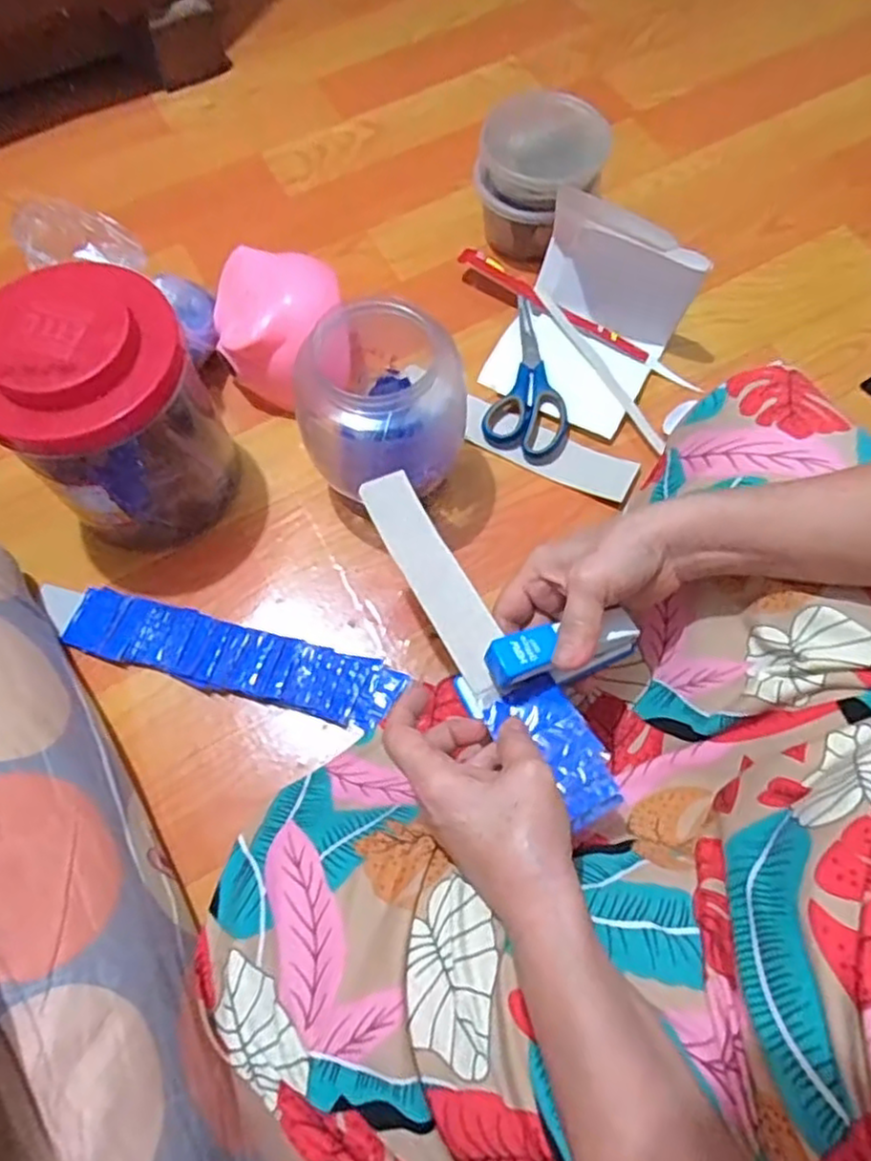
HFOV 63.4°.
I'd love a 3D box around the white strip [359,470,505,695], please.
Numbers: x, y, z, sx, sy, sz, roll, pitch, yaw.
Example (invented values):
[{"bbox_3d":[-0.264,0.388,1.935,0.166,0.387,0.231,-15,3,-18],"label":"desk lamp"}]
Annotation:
[{"bbox_3d":[0.001,-0.003,0.452,0.035,0.009,0.154,-26,72,-17],"label":"white strip"}]

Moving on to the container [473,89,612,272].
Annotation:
[{"bbox_3d":[0.098,-0.374,0.670,0.110,0.109,0.104,-1,67,2],"label":"container"}]

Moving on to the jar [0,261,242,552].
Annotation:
[{"bbox_3d":[-0.237,-0.123,0.529,0.135,0.187,0.127,0,67,-1],"label":"jar"}]

